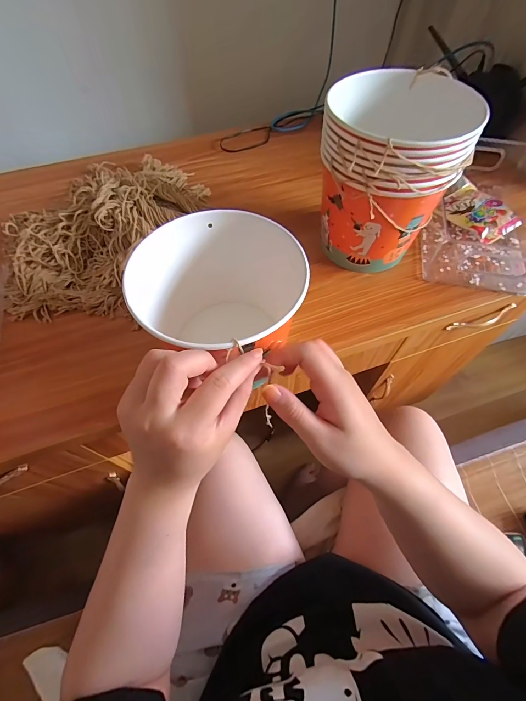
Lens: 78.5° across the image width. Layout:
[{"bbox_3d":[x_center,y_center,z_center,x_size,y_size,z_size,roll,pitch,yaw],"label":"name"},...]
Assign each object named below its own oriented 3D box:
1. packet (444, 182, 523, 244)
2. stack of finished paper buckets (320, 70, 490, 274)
[{"bbox_3d":[0.338,-0.221,0.513,0.079,0.023,0.117,-20,62,-12],"label":"packet"},{"bbox_3d":[0.152,-0.214,0.422,0.160,0.187,0.168,0,60,0],"label":"stack of finished paper buckets"}]

